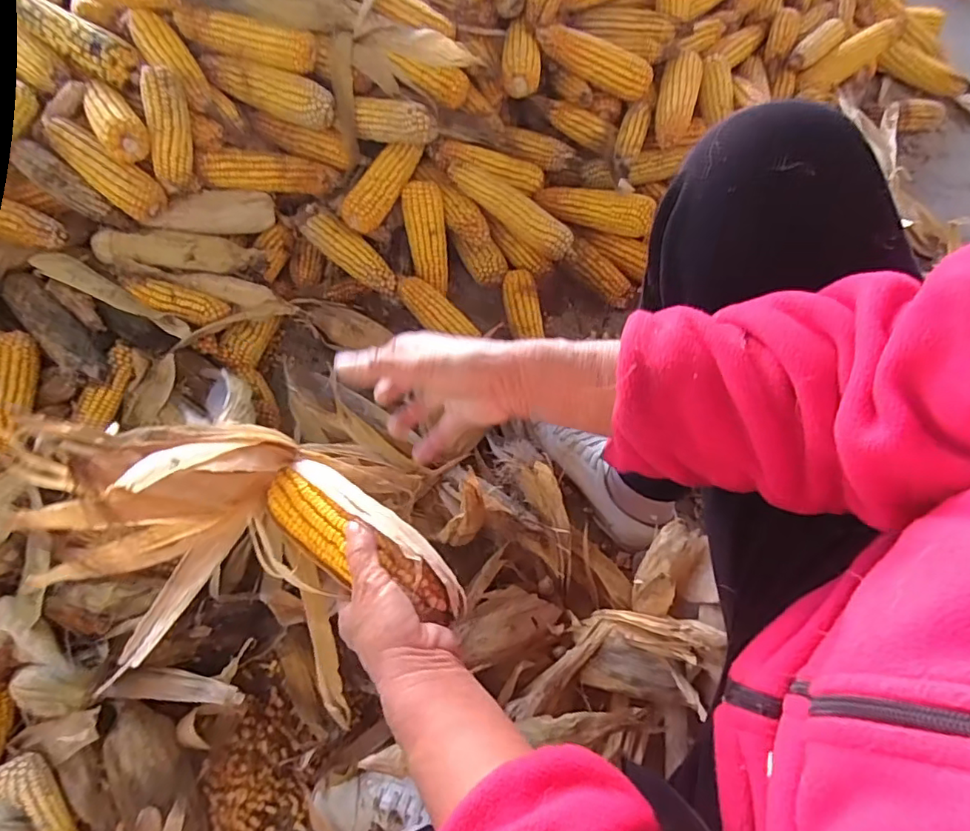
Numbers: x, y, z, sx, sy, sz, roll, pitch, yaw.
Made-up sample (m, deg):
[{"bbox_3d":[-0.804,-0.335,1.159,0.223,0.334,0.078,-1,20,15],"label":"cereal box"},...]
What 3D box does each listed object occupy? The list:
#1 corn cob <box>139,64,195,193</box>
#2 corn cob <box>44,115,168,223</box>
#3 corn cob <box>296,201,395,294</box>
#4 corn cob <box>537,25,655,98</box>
[{"bbox_3d":[-0.375,-0.337,0.661,0.040,0.132,0.037,7,27,3],"label":"corn cob"},{"bbox_3d":[-0.455,-0.297,0.658,0.160,0.043,0.049,38,71,-3],"label":"corn cob"},{"bbox_3d":[-0.189,-0.229,0.774,0.166,0.040,0.048,38,72,15],"label":"corn cob"},{"bbox_3d":[0.157,-0.505,0.787,0.170,0.047,0.041,15,66,-16],"label":"corn cob"}]

